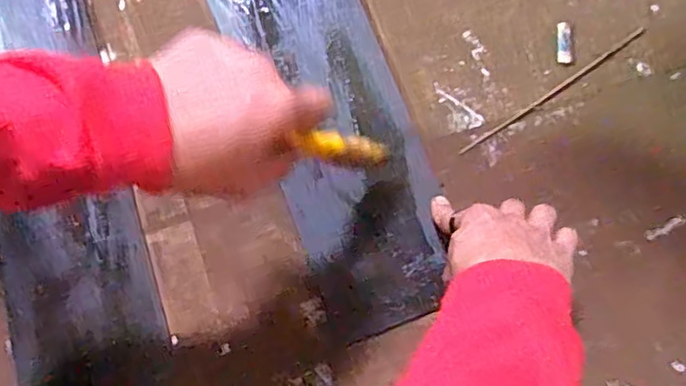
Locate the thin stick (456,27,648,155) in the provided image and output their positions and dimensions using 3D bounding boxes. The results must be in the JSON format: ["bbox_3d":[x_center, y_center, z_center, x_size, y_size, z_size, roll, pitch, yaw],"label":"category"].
[{"bbox_3d":[0.178,-0.086,0.505,0.190,0.004,0.006,-34,81,-6],"label":"thin stick"}]

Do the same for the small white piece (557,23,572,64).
[{"bbox_3d":[0.189,-0.128,0.511,0.012,0.004,0.036,2,80,0],"label":"small white piece"}]

